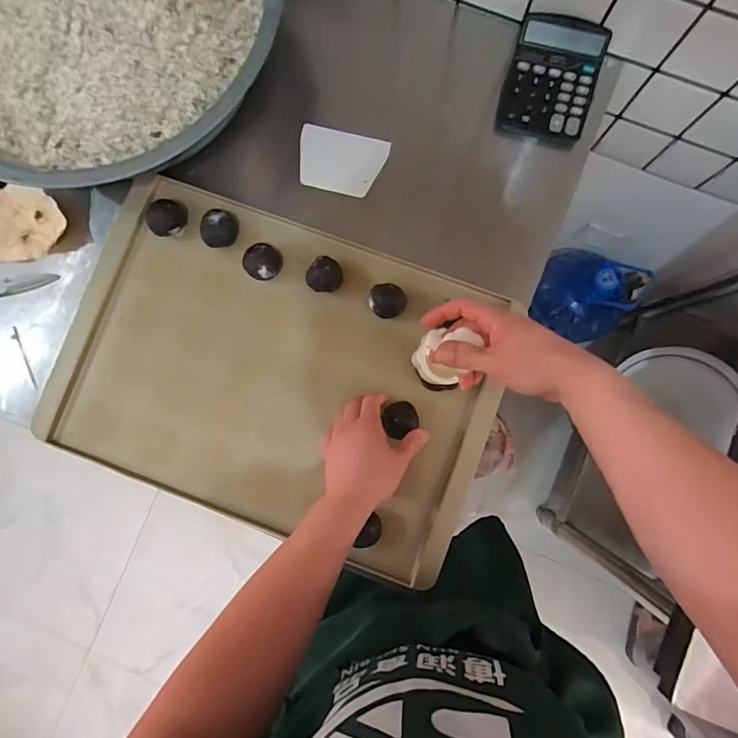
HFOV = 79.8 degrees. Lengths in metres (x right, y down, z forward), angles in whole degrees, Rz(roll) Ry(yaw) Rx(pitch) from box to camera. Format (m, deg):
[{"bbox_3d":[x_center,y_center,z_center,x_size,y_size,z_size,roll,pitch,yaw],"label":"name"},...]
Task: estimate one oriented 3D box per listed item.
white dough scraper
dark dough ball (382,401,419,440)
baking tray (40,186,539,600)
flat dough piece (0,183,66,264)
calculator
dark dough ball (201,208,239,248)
[{"bbox_3d":[-0.040,-0.292,0.622,0.119,0.005,0.085,15,91,-2],"label":"white dough scraper"},{"bbox_3d":[0.040,0.061,0.552,0.044,0.037,0.040,0,85,1],"label":"dark dough ball"},{"bbox_3d":[-0.121,0.003,0.588,0.572,0.046,0.400,21,86,3],"label":"baking tray"},{"bbox_3d":[-0.485,-0.209,0.616,0.111,0.019,0.108,0,92,5],"label":"flat dough piece"},{"bbox_3d":[0.251,-0.392,0.609,0.124,0.050,0.154,15,85,2],"label":"calculator"},{"bbox_3d":[-0.201,-0.188,0.591,0.045,0.028,0.042,0,85,1],"label":"dark dough ball"}]

